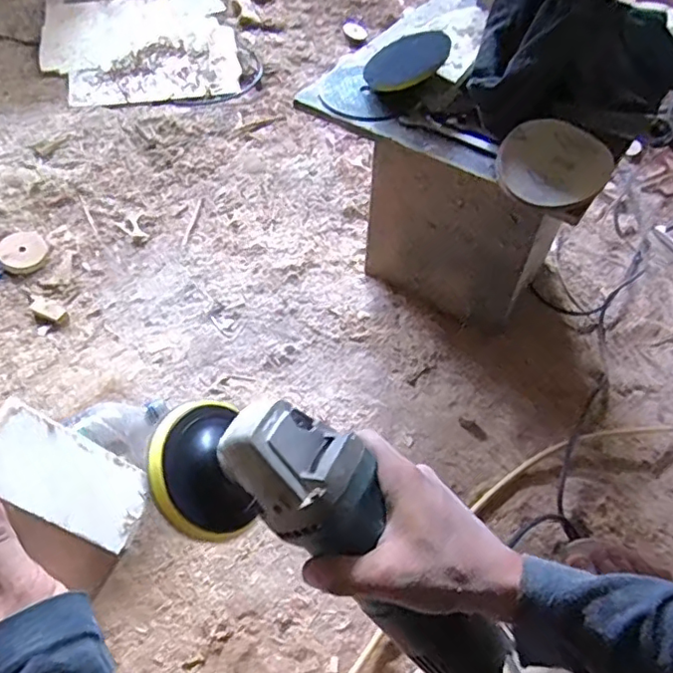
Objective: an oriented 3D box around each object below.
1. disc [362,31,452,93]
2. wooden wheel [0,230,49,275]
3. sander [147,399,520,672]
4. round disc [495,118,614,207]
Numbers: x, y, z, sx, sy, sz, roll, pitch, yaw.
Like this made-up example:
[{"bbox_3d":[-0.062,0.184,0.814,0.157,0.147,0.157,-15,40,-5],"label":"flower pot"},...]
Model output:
[{"bbox_3d":[0.075,-0.288,0.611,0.091,0.008,0.064,-19,61,9],"label":"disc"},{"bbox_3d":[-0.480,-0.131,0.892,0.065,0.014,0.075,-29,61,-19],"label":"wooden wheel"},{"bbox_3d":[0.013,0.145,0.370,0.294,0.103,0.094,42,63,-4],"label":"sander"},{"bbox_3d":[0.197,-0.158,0.531,0.094,0.011,0.090,-4,68,10],"label":"round disc"}]

